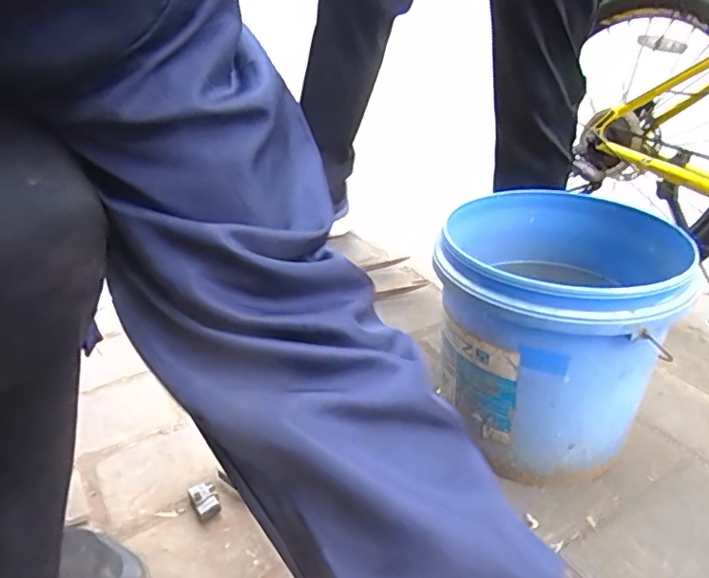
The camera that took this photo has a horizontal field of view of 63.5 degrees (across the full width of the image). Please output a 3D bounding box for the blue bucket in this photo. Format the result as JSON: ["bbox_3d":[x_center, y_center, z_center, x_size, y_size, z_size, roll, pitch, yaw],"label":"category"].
[{"bbox_3d":[0.228,0.033,0.671,0.249,0.220,0.257,0,32,0],"label":"blue bucket"}]

